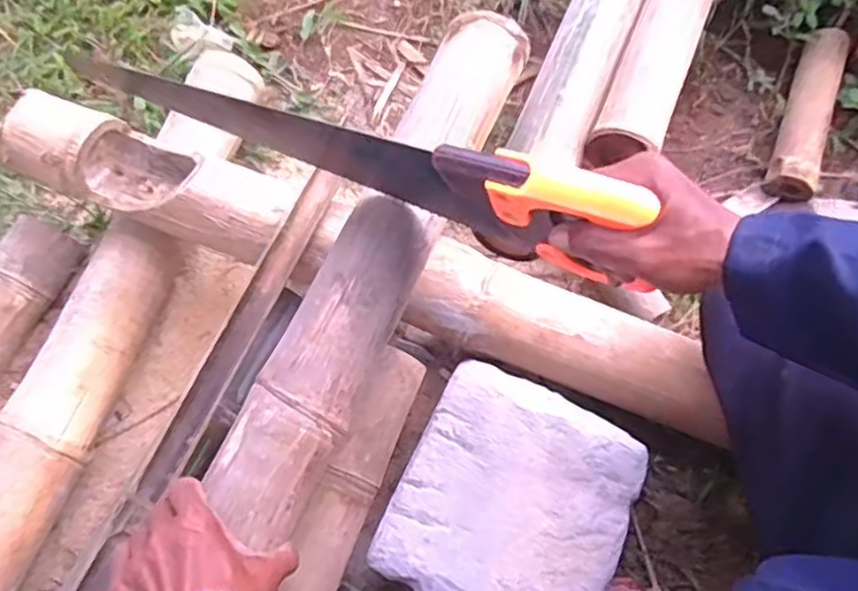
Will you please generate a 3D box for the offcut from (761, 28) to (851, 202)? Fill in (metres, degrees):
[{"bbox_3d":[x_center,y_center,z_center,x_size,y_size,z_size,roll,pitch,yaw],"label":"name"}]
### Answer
[{"bbox_3d":[0.462,-0.221,0.849,0.052,0.061,0.229,20,67,11],"label":"offcut"}]

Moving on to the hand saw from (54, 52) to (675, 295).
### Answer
[{"bbox_3d":[-0.064,-0.102,0.532,0.453,0.104,0.035,20,67,22],"label":"hand saw"}]

